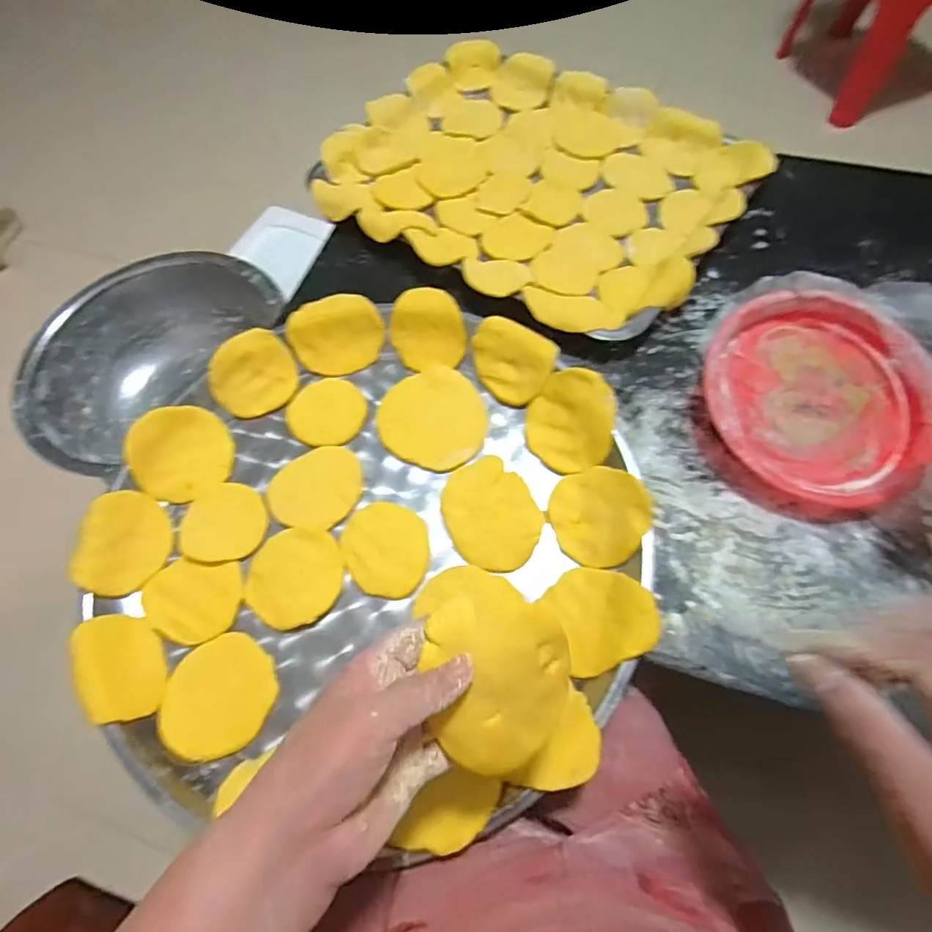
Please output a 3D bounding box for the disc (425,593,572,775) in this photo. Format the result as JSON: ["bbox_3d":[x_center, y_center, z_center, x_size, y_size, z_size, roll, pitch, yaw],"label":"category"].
[{"bbox_3d":[0.019,0.114,0.277,0.071,0.012,0.088,-1,87,-5],"label":"disc"}]

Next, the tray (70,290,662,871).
[{"bbox_3d":[-0.075,0.044,0.430,0.429,0.042,0.417,-1,66,2],"label":"tray"}]

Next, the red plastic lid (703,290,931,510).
[{"bbox_3d":[0.300,-0.058,0.452,0.189,0.030,0.182,0,72,-1],"label":"red plastic lid"}]

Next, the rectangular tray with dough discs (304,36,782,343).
[{"bbox_3d":[0.072,-0.341,0.614,0.457,0.044,0.368,33,71,18],"label":"rectangular tray with dough discs"}]

